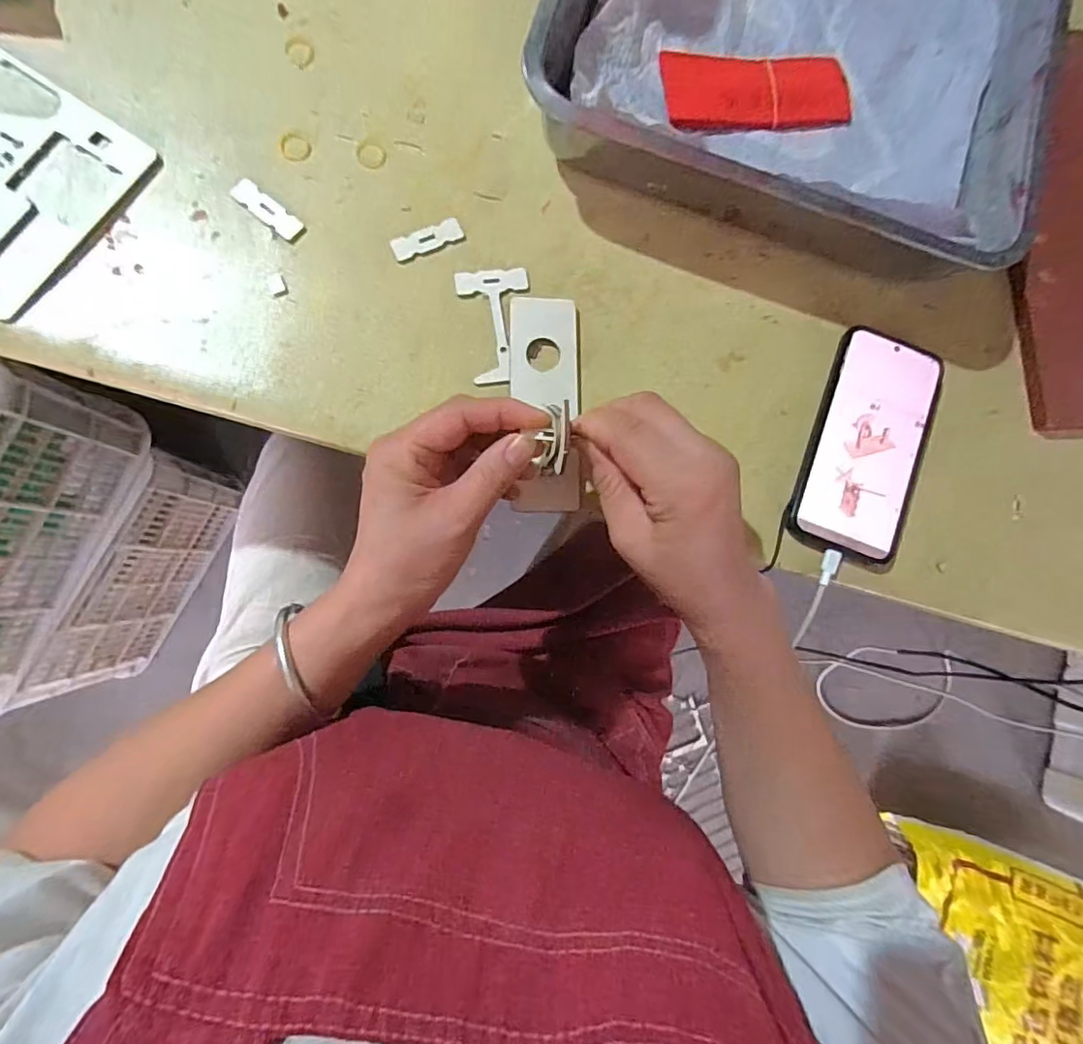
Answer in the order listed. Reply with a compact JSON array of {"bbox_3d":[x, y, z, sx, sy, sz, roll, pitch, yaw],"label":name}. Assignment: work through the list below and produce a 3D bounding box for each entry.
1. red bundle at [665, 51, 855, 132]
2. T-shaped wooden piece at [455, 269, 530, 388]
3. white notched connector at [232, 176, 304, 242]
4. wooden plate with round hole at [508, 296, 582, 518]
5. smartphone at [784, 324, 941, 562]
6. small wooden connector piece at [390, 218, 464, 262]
[{"bbox_3d":[0.160,-0.316,0.404,0.144,0.009,0.060,-7,85,-7],"label":"red bundle"},{"bbox_3d":[-0.030,-0.134,0.373,0.048,0.005,0.079,-7,85,-7],"label":"T-shaped wooden piece"},{"bbox_3d":[-0.180,-0.205,0.359,0.051,0.004,0.016,39,82,-1],"label":"white notched connector"},{"bbox_3d":[0.004,-0.080,0.368,0.047,0.008,0.146,-2,84,-6],"label":"wooden plate with round hole"},{"bbox_3d":[0.230,-0.054,0.389,0.078,0.016,0.159,21,82,-4],"label":"smartphone"},{"bbox_3d":[-0.078,-0.192,0.372,0.049,0.004,0.015,-27,88,-8],"label":"small wooden connector piece"}]

